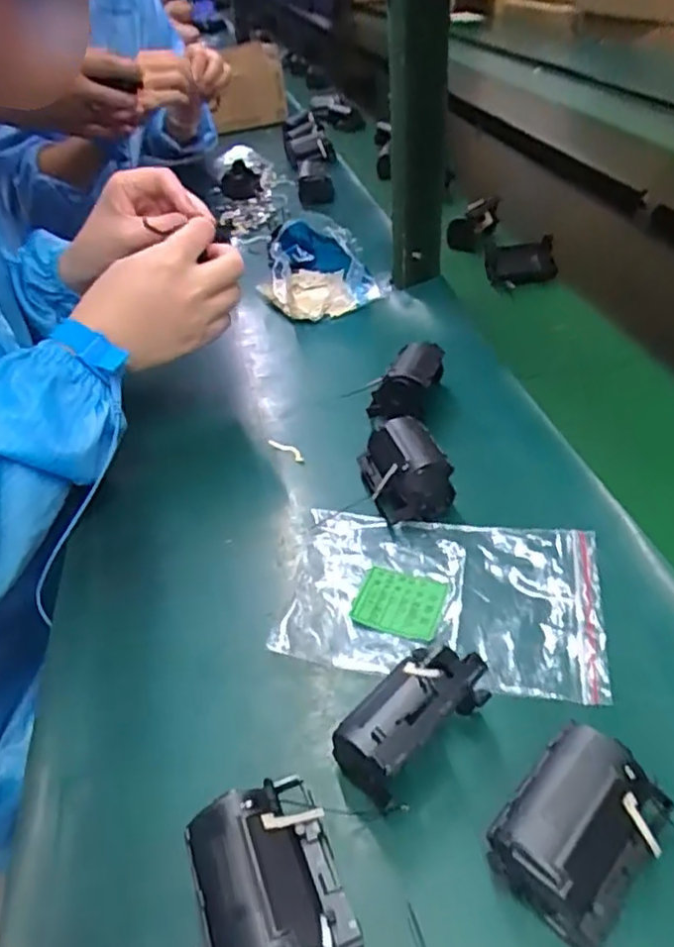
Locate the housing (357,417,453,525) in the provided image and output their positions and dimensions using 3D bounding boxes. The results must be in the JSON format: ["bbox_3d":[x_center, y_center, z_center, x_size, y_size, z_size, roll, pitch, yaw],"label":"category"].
[{"bbox_3d":[0.045,-0.002,0.448,0.048,0.043,0.066,-11,39,-7],"label":"housing"}]

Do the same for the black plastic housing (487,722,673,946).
[{"bbox_3d":[0.097,0.144,0.268,0.050,0.043,0.069,30,51,35],"label":"black plastic housing"}]

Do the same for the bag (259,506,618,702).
[{"bbox_3d":[0.062,0.071,0.389,0.173,0.012,0.114,4,40,12],"label":"bag"}]

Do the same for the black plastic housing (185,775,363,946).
[{"bbox_3d":[-0.026,0.161,0.265,0.052,0.041,0.069,-17,40,-14],"label":"black plastic housing"}]

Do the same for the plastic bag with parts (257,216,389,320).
[{"bbox_3d":[-0.022,-0.222,0.695,0.105,0.068,0.125,-31,45,-28],"label":"plastic bag with parts"}]

